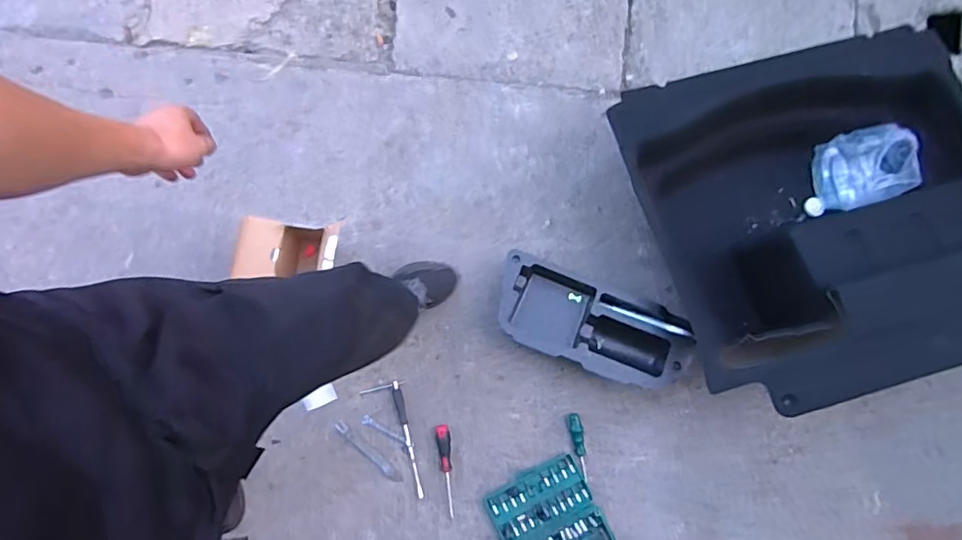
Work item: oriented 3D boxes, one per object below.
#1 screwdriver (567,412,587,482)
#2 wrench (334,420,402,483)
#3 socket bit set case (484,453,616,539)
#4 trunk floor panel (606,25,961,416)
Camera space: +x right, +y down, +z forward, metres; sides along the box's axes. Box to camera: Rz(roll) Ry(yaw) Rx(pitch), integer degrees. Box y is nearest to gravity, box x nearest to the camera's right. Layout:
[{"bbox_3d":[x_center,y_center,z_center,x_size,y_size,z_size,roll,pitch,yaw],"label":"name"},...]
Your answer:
[{"bbox_3d":[0.236,0.423,1.330,0.033,0.029,0.155,-8,79,-7],"label":"screwdriver"},{"bbox_3d":[-0.266,0.431,1.315,0.200,0.006,0.026,41,84,6],"label":"wrench"},{"bbox_3d":[0.164,0.590,1.284,0.230,0.031,0.251,-27,82,-10],"label":"socket bit set case"},{"bbox_3d":[0.768,-0.115,1.313,0.752,0.251,0.753,-14,80,-8],"label":"trunk floor panel"}]

